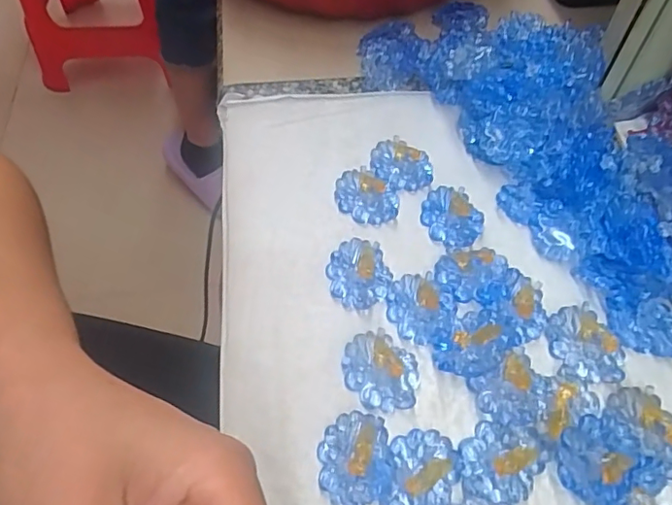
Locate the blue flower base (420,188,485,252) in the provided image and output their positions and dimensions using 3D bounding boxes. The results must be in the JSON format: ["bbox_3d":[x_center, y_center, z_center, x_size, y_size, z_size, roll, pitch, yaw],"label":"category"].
[{"bbox_3d":[0.062,-0.019,0.288,0.029,0.006,0.036,-27,60,-15],"label":"blue flower base"}]

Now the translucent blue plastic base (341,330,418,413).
[{"bbox_3d":[0.020,0.052,0.240,0.029,0.006,0.037,-38,63,-21],"label":"translucent blue plastic base"}]

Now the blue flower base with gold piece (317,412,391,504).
[{"bbox_3d":[0.007,0.084,0.218,0.028,0.009,0.036,-5,57,-1],"label":"blue flower base with gold piece"}]

